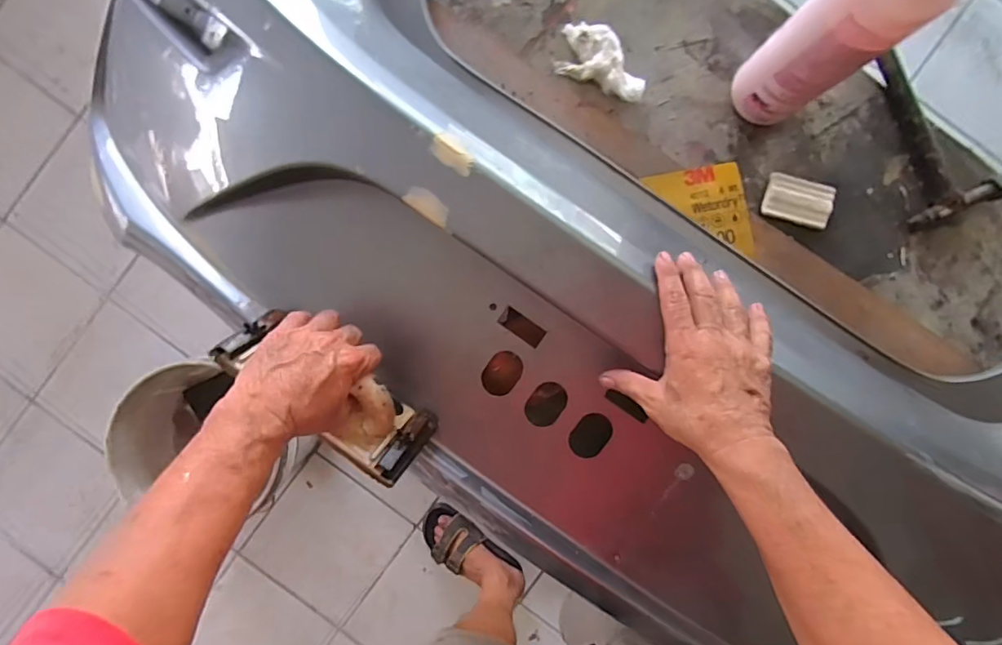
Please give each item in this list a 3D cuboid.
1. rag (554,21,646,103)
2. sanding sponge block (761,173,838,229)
[{"bbox_3d":[0.120,-0.303,0.587,0.109,0.022,0.070,25,89,0],"label":"rag"},{"bbox_3d":[0.345,-0.140,0.590,0.078,0.014,0.047,17,89,0],"label":"sanding sponge block"}]

